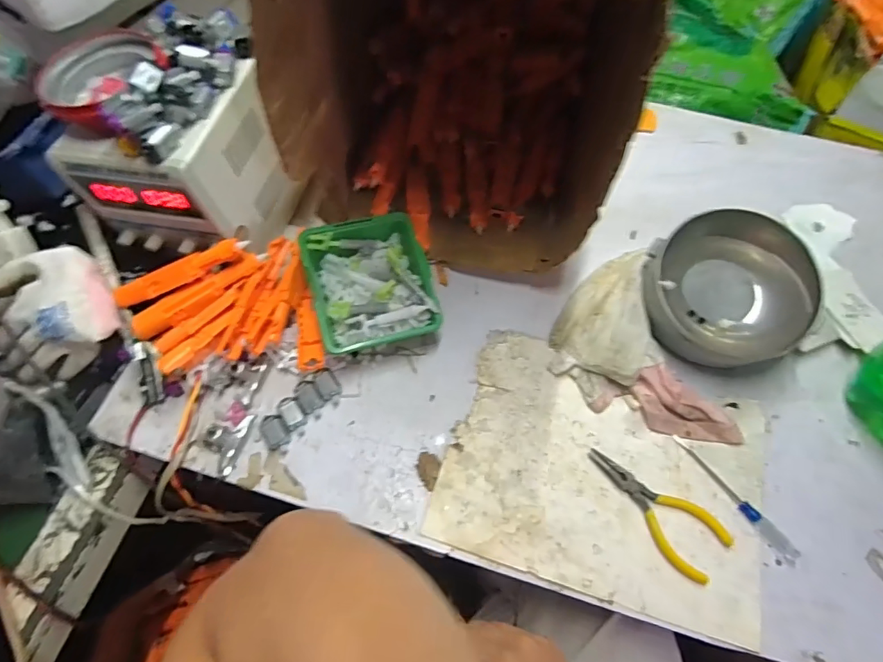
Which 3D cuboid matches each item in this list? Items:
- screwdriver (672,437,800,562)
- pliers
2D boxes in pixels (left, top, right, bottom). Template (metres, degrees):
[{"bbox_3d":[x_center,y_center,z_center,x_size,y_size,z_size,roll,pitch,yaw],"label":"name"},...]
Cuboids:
[{"bbox_3d":[0.260,0.145,0.431,0.014,0.010,0.131,-33,67,-15],"label":"screwdriver"},{"bbox_3d":[0.189,0.149,0.425,0.053,0.006,0.129,-33,67,-15],"label":"pliers"}]

